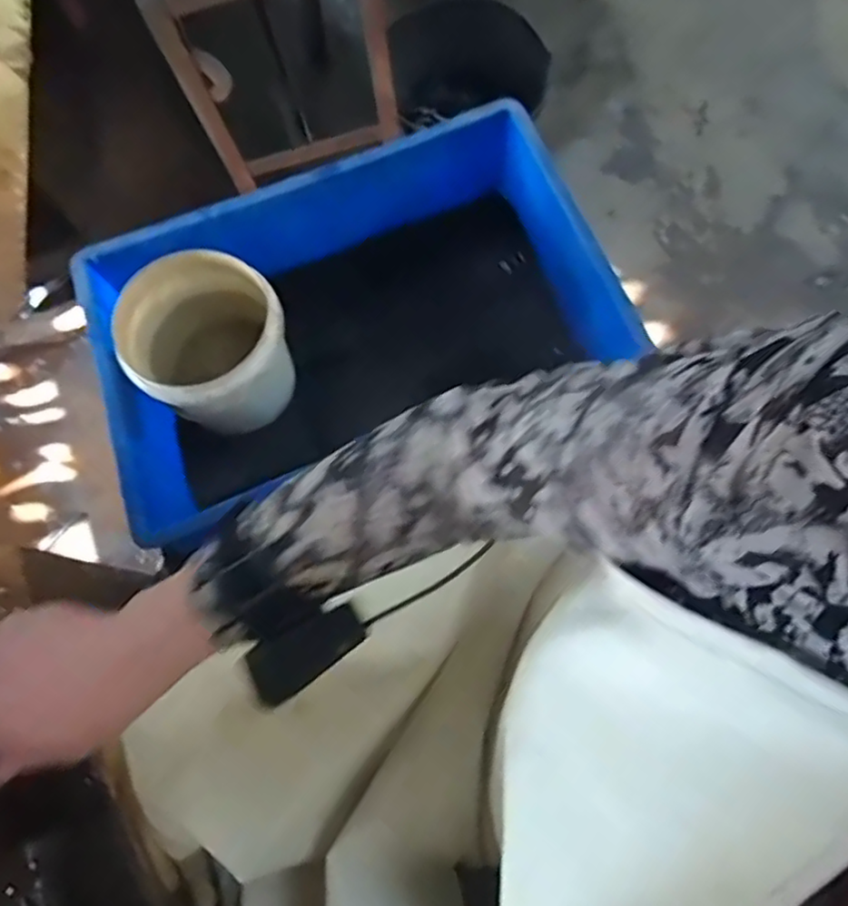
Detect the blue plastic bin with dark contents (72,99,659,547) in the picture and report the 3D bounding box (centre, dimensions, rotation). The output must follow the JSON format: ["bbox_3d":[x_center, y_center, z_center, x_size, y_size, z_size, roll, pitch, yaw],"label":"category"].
[{"bbox_3d":[-0.084,-0.125,0.704,0.510,0.192,0.340,-20,74,-7],"label":"blue plastic bin with dark contents"}]

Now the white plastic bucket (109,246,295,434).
[{"bbox_3d":[-0.224,-0.109,0.682,0.156,0.136,0.153,-15,73,-6],"label":"white plastic bucket"}]

